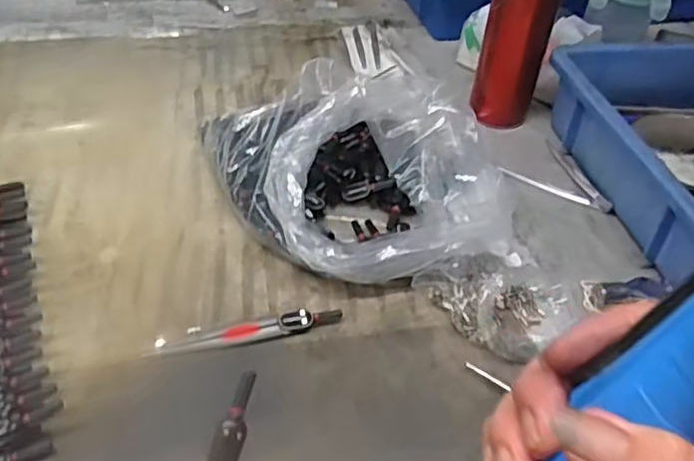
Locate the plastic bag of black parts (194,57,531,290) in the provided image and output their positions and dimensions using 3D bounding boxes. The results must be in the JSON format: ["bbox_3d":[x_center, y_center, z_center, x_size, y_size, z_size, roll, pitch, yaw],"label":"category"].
[{"bbox_3d":[0.024,-0.051,0.512,0.200,0.089,0.204,-23,49,-28],"label":"plastic bag of black parts"}]

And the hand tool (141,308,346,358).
[{"bbox_3d":[-0.068,0.066,0.434,0.130,0.010,0.020,-9,44,-15],"label":"hand tool"}]

